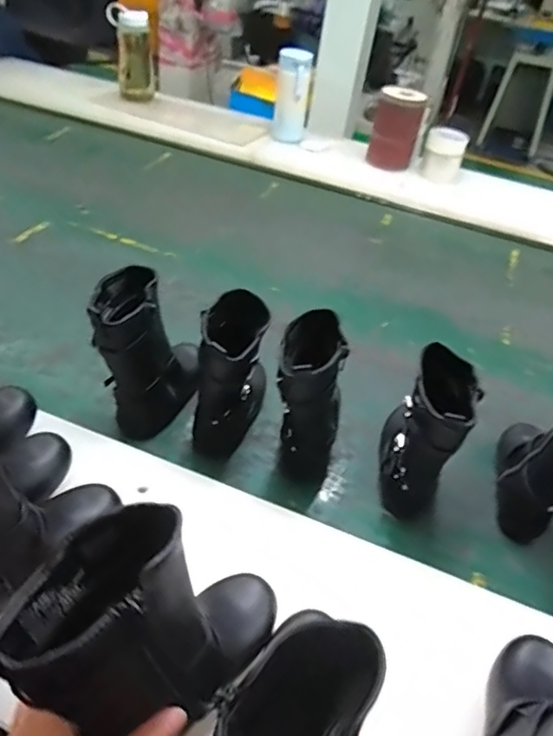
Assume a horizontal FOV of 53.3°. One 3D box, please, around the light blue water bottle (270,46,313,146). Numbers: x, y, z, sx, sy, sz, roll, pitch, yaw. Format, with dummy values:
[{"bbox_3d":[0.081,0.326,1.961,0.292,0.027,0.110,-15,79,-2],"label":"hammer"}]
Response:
[{"bbox_3d":[0.033,-0.603,1.245,0.073,0.198,0.079,10,39,1],"label":"light blue water bottle"}]

